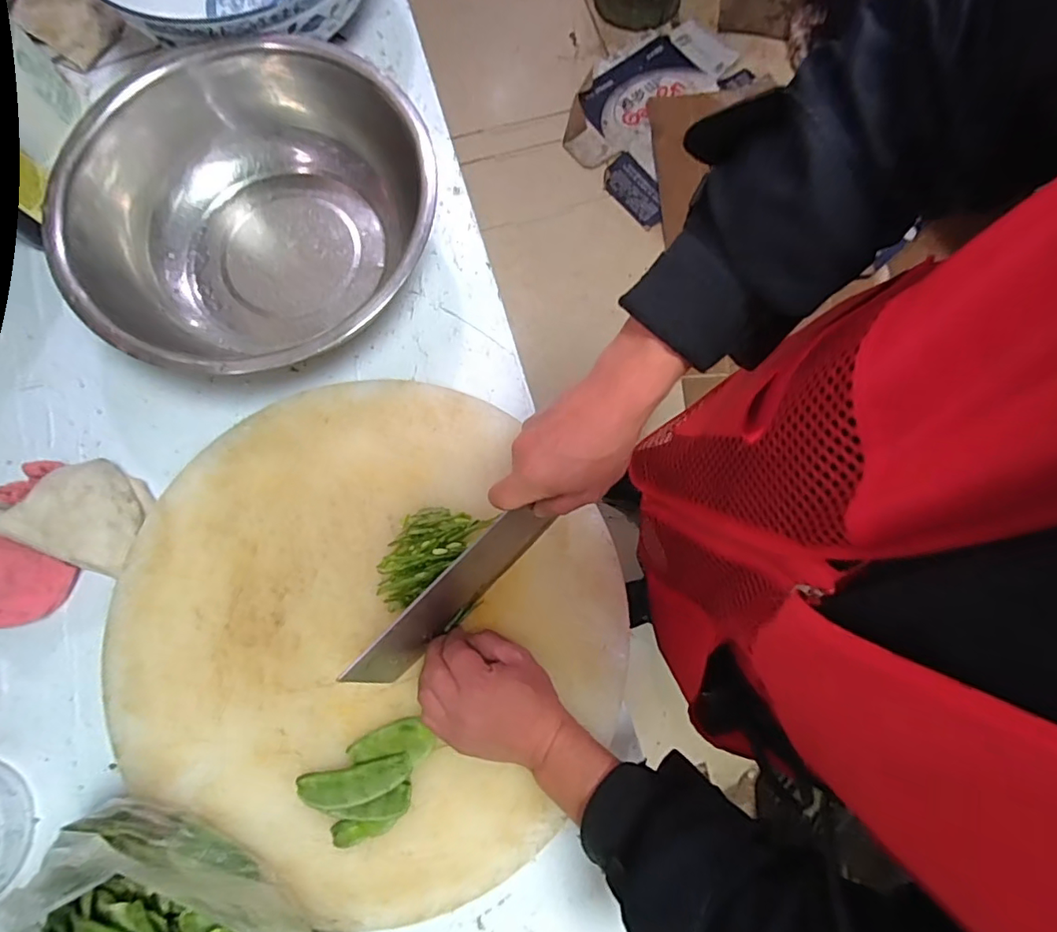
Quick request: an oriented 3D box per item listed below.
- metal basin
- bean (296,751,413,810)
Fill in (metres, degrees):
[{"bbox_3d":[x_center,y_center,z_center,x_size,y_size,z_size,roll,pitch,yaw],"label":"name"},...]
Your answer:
[{"bbox_3d":[-0.268,-0.252,0.562,0.346,0.109,0.352,0,77,1],"label":"metal basin"},{"bbox_3d":[-0.143,0.262,0.442,0.094,0.017,0.029,-14,78,-2],"label":"bean"}]

